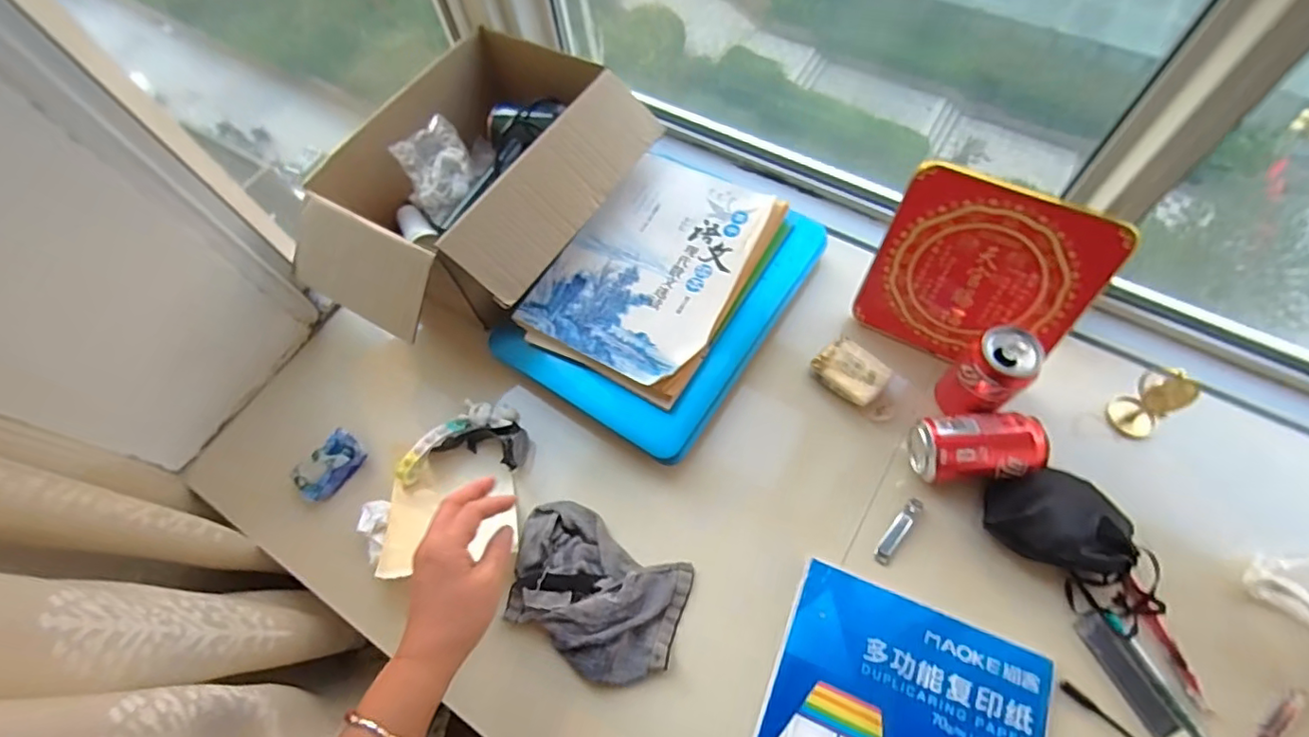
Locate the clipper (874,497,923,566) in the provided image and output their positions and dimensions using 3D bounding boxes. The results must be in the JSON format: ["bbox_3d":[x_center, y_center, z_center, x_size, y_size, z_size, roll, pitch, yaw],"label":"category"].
[{"bbox_3d":[0.247,0.164,0.581,0.016,0.010,0.076,34,80,21],"label":"clipper"}]

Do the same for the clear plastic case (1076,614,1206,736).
[{"bbox_3d":[0.435,0.284,0.506,0.035,0.012,0.133,-23,61,-9],"label":"clear plastic case"}]

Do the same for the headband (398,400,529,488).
[{"bbox_3d":[-0.214,0.077,0.644,0.144,0.034,0.089,-6,62,1],"label":"headband"}]

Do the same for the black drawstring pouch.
[{"bbox_3d":[0.388,0.147,0.555,0.131,0.041,0.098,2,63,5],"label":"black drawstring pouch"}]

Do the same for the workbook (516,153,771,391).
[{"bbox_3d":[0.000,-0.128,0.672,0.203,0.027,0.282,26,69,16],"label":"workbook"}]

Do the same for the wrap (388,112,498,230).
[{"bbox_3d":[-0.258,-0.248,0.695,0.071,0.066,0.120,27,69,16],"label":"wrap"}]

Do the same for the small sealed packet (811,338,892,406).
[{"bbox_3d":[0.224,0.005,0.655,0.076,0.030,0.060,37,69,22],"label":"small sealed packet"}]

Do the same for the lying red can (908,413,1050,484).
[{"bbox_3d":[0.324,0.082,0.584,0.119,0.068,0.067,-4,64,3],"label":"lying red can"}]

